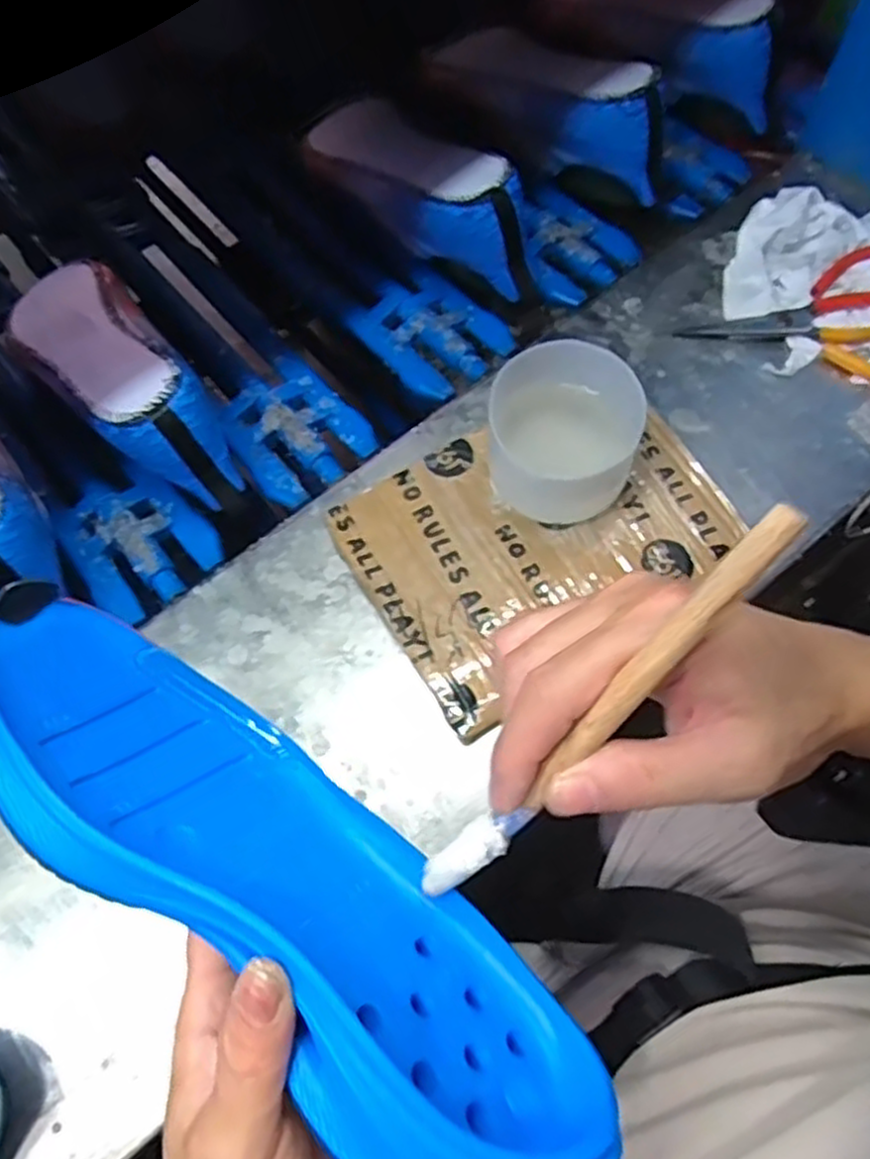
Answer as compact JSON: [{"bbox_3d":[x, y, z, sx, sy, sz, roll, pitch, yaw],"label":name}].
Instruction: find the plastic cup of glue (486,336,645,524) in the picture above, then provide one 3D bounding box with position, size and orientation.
[{"bbox_3d":[0.075,-0.084,0.473,0.086,0.080,0.091,1,69,-2],"label":"plastic cup of glue"}]

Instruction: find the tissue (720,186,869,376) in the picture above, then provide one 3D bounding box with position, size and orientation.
[{"bbox_3d":[0.311,-0.216,0.551,0.193,0.040,0.157,-9,69,-5],"label":"tissue"}]

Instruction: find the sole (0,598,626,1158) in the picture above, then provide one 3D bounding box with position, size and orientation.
[{"bbox_3d":[-0.058,0.105,0.281,0.268,0.099,0.029,36,116,15],"label":"sole"}]

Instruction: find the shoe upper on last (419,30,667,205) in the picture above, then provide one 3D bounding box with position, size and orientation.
[{"bbox_3d":[0.093,-0.393,0.630,0.222,0.095,0.071,39,73,12],"label":"shoe upper on last"}]

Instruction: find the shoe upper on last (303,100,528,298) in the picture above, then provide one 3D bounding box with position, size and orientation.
[{"bbox_3d":[-0.017,-0.309,0.602,0.081,0.102,0.242,-32,73,-13],"label":"shoe upper on last"}]

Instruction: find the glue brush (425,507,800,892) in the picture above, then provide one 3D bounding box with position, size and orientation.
[{"bbox_3d":[0.047,0.049,0.242,0.015,0.183,0.007,42,29,13],"label":"glue brush"}]

